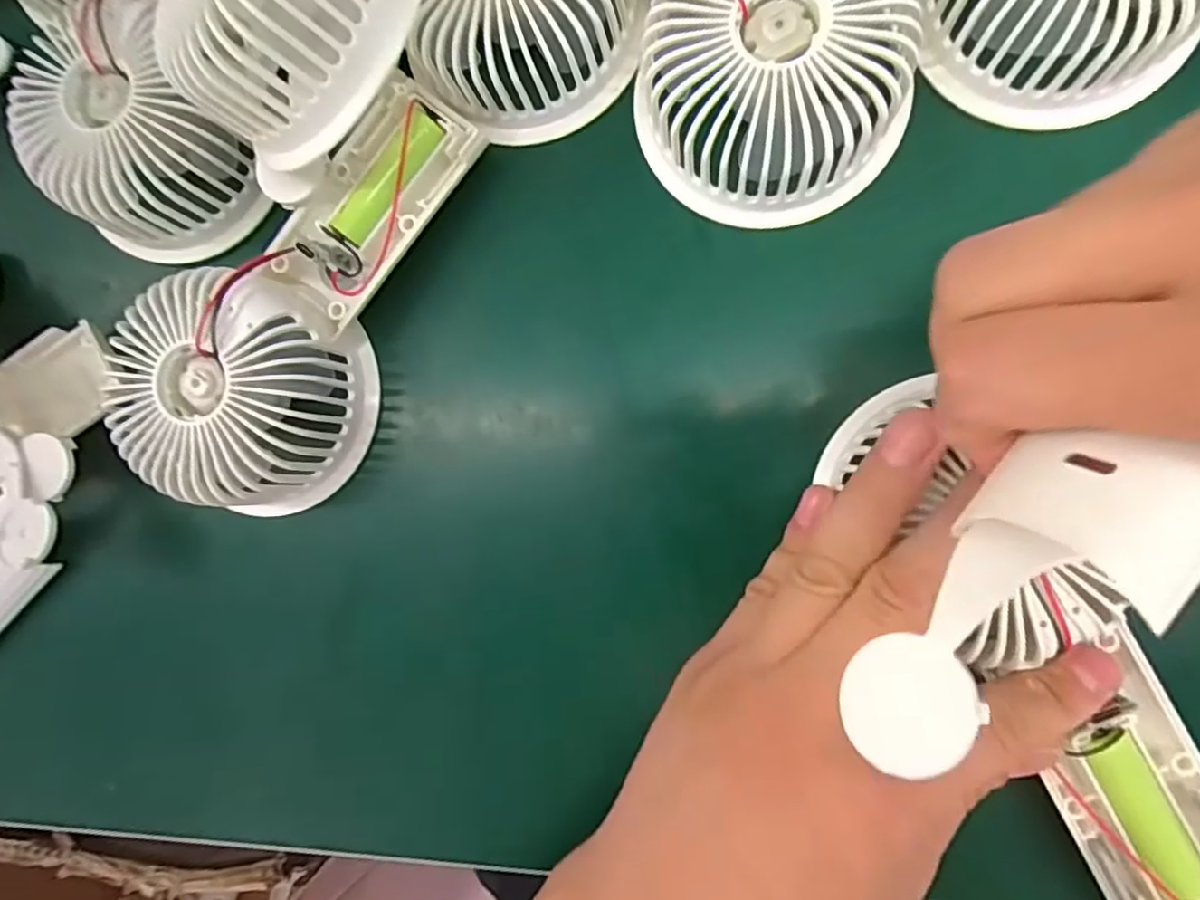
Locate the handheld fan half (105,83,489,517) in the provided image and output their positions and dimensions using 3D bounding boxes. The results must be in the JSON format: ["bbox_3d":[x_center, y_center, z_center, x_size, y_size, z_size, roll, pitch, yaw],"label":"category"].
[{"bbox_3d":[-0.108,-0.055,0.232,0.081,0.037,0.161,28,92,9],"label":"handheld fan half"}]

